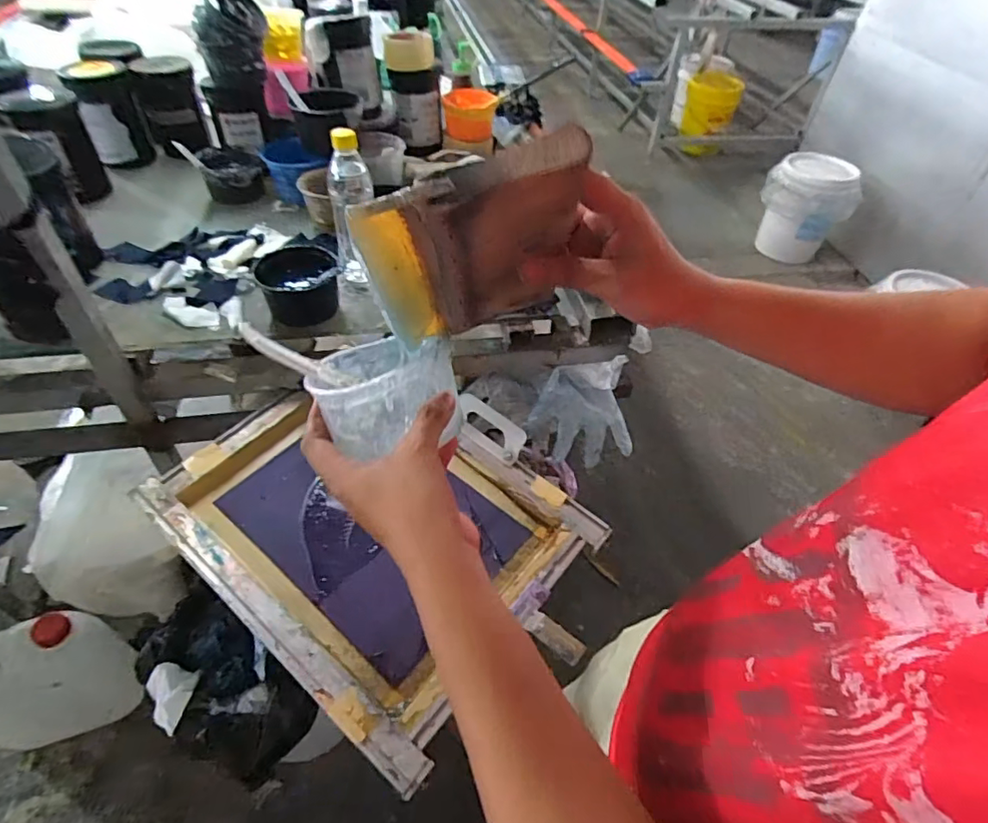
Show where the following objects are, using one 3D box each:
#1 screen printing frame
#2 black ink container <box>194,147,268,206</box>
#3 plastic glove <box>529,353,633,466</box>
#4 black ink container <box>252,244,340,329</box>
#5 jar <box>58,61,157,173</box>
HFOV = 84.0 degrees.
[{"bbox_3d":[-0.155,0.133,0.719,0.492,0.042,0.379,36,59,19],"label":"screen printing frame"},{"bbox_3d":[-0.468,-0.425,0.993,0.105,0.069,0.091,-19,50,-21],"label":"black ink container"},{"bbox_3d":[0.137,0.006,0.861,0.174,0.042,0.158,-12,84,-18],"label":"plastic glove"},{"bbox_3d":[-0.272,-0.178,0.779,0.111,0.068,0.098,-18,50,-21],"label":"black ink container"},{"bbox_3d":[-0.699,-0.538,1.008,0.101,0.157,0.102,-19,50,-21],"label":"jar"}]

